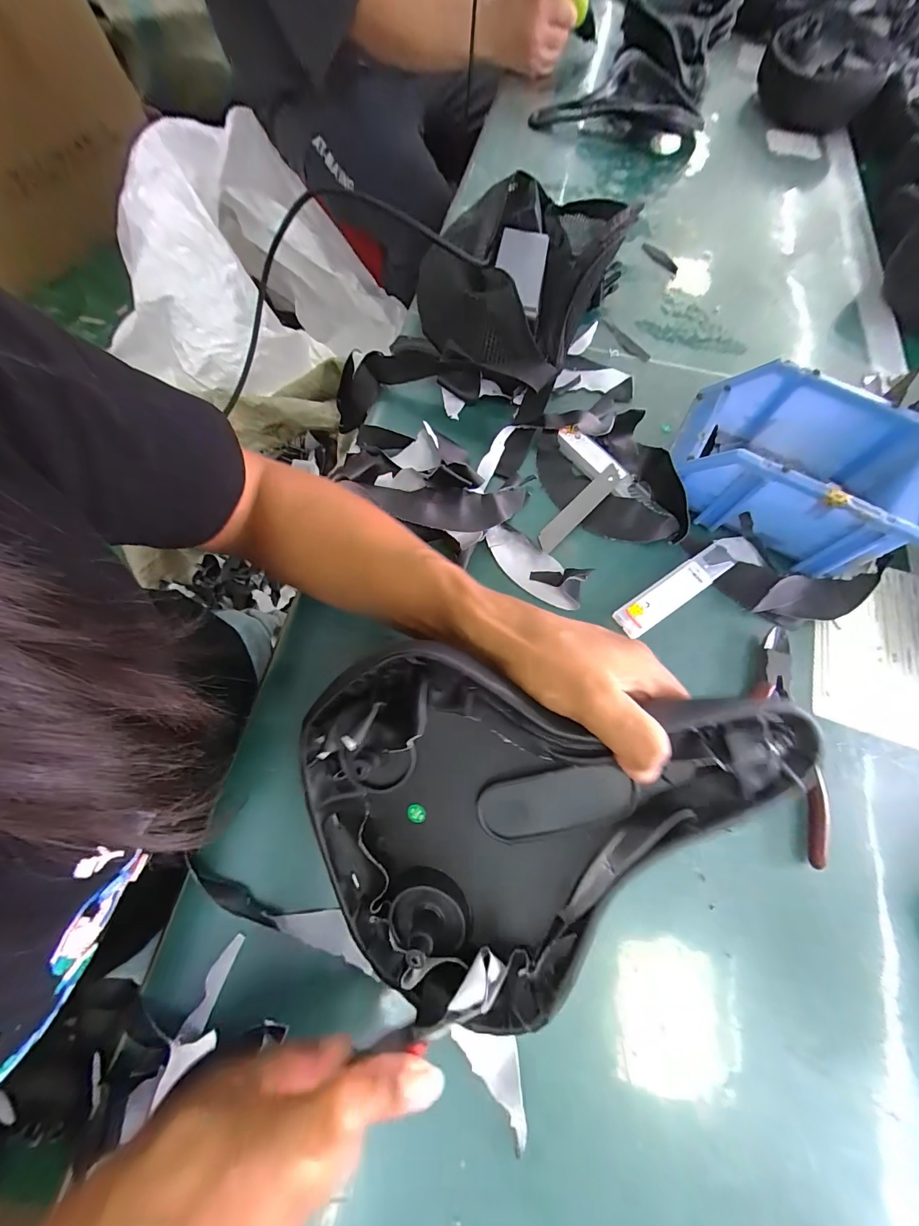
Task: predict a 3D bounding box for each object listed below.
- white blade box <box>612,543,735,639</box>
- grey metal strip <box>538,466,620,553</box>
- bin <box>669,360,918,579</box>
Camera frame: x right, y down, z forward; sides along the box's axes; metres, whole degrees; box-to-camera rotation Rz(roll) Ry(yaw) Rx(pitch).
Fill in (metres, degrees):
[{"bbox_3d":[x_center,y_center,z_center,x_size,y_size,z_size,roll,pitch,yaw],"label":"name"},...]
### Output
[{"bbox_3d":[0.171,-0.018,0.329,0.116,0.014,0.026,-32,74,-13],"label":"white blade box"},{"bbox_3d":[0.102,-0.089,0.357,0.101,0.004,0.018,-44,89,-8],"label":"grey metal strip"},{"bbox_3d":[0.271,-0.118,0.338,0.173,0.075,0.120,32,72,9],"label":"bin"}]

